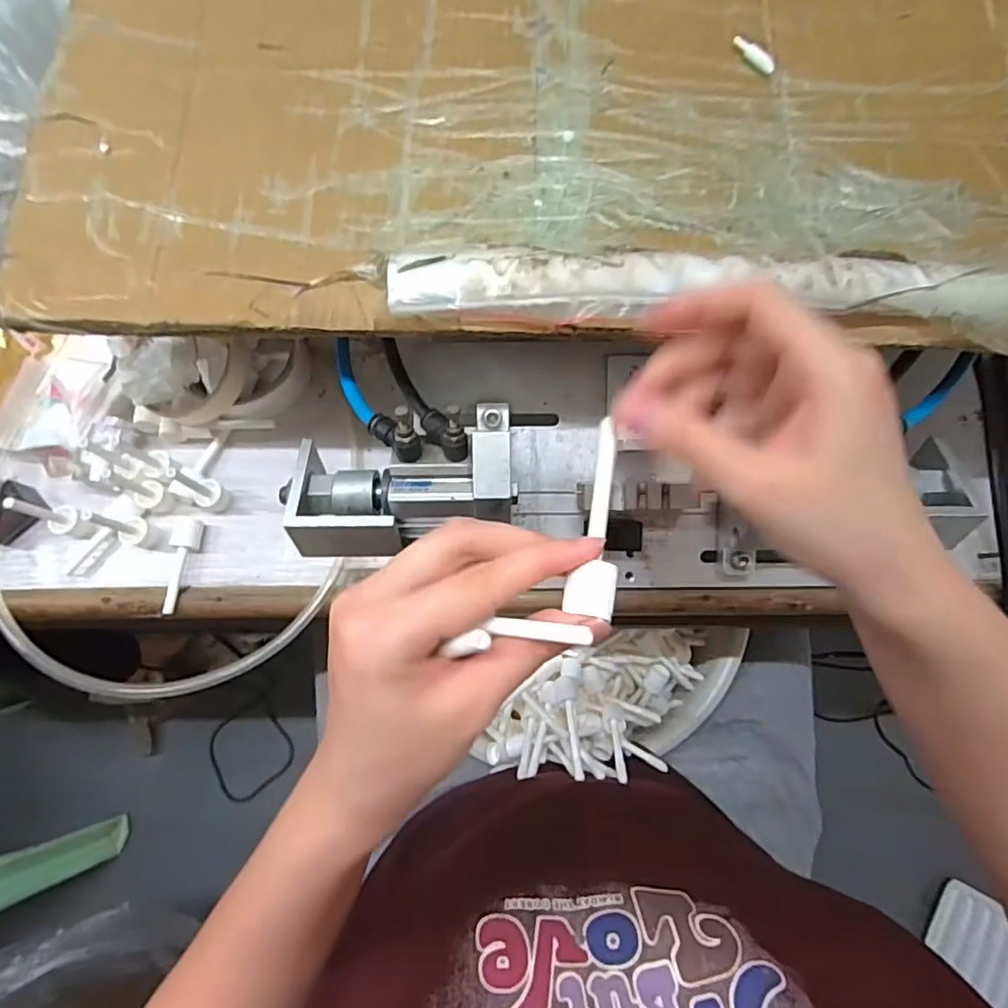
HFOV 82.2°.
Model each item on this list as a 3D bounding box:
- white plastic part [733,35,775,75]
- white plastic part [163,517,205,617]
[{"bbox_3d":[0.142,-0.255,0.328,0.009,0.005,0.029,-42,78,-9],"label":"white plastic part"},{"bbox_3d":[-0.222,0.041,0.391,0.016,0.012,0.064,12,77,3],"label":"white plastic part"}]

